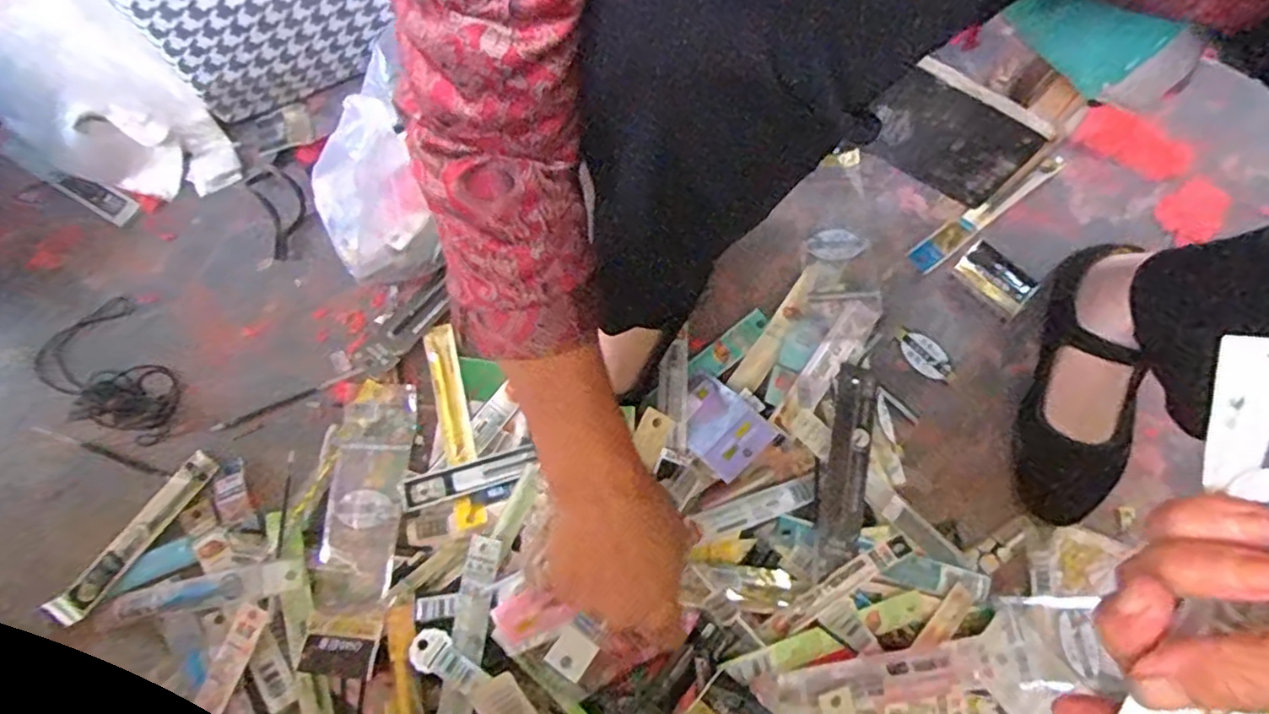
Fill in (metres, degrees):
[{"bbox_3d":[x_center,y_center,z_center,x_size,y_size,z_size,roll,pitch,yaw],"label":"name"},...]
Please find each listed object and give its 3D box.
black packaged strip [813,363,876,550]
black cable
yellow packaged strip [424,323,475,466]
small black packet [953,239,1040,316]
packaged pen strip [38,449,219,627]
[{"bbox_3d":[0.168,0.078,0.534,0.036,0.010,0.148,14,77,2],"label":"black packaged strip"},{"bbox_3d":[-0.437,0.020,0.559,0.082,0.011,0.131,-36,80,-9],"label":"black cable"},{"bbox_3d":[-0.153,0.030,0.556,0.024,0.012,0.118,-13,78,-4],"label":"yellow packaged strip"},{"bbox_3d":[0.320,-0.072,0.591,0.043,0.004,0.063,-44,82,-10],"label":"small black packet"},{"bbox_3d":[-0.394,0.141,0.528,0.026,0.008,0.153,37,79,7],"label":"packaged pen strip"}]

